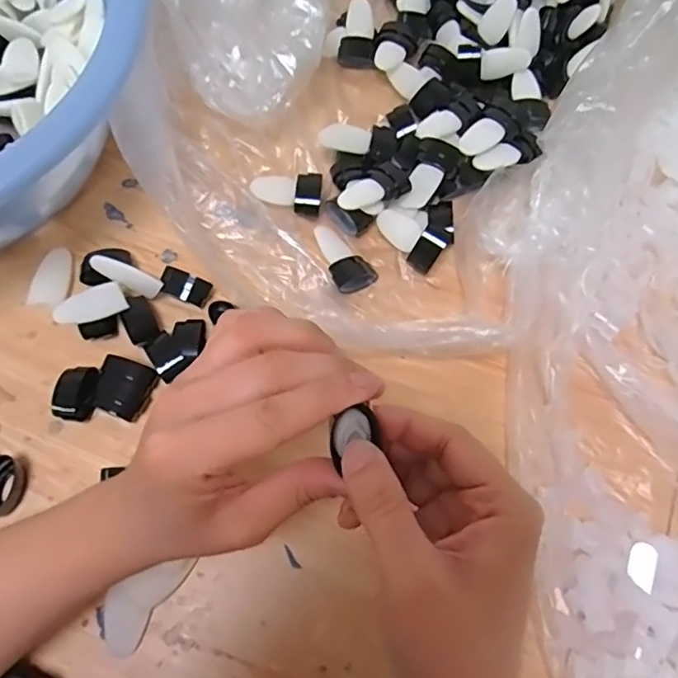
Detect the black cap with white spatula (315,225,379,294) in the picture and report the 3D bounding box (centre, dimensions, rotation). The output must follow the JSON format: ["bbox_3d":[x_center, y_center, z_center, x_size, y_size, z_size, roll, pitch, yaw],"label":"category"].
[{"bbox_3d":[0.001,-0.057,0.391,0.029,0.022,0.051,-30,73,-9],"label":"black cap with white spatula"}]

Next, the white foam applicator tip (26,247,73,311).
[{"bbox_3d":[-0.190,-0.042,0.381,0.023,0.004,0.045,9,71,4],"label":"white foam applicator tip"}]

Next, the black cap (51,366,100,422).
[{"bbox_3d":[-0.162,0.034,0.351,0.026,0.012,0.031,2,71,2],"label":"black cap"}]

